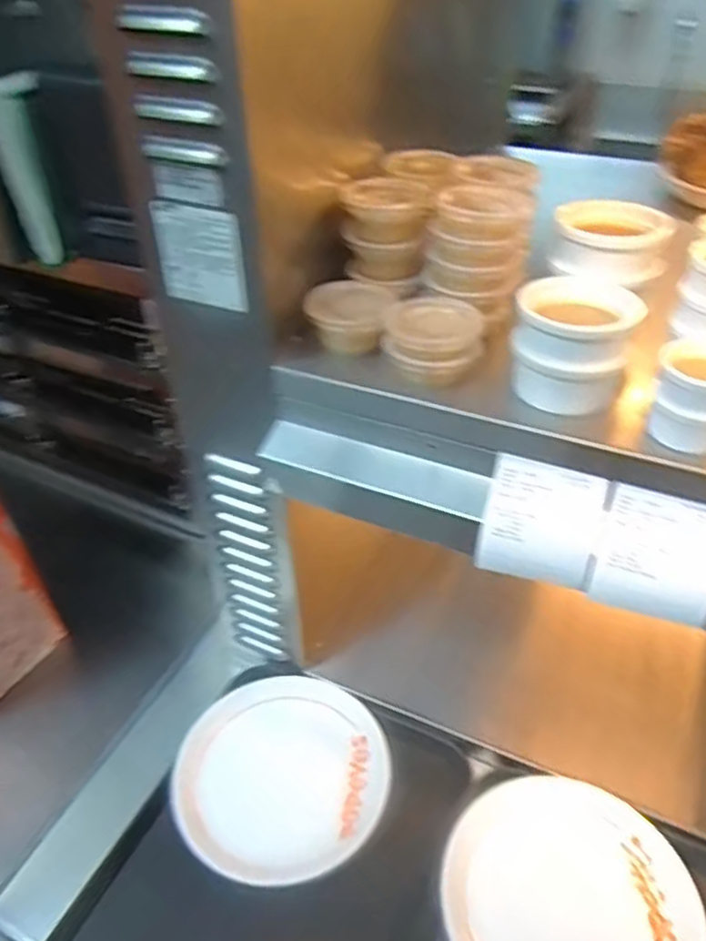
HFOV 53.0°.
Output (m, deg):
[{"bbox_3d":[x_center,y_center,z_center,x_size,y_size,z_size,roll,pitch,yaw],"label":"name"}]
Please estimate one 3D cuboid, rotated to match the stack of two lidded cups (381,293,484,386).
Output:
[{"bbox_3d":[0.064,-0.102,0.555,0.077,0.045,0.065,3,41,6],"label":"stack of two lidded cups"}]

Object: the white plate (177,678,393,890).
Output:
[{"bbox_3d":[-0.075,0.319,0.752,0.213,0.025,0.205,-1,41,1],"label":"white plate"}]

